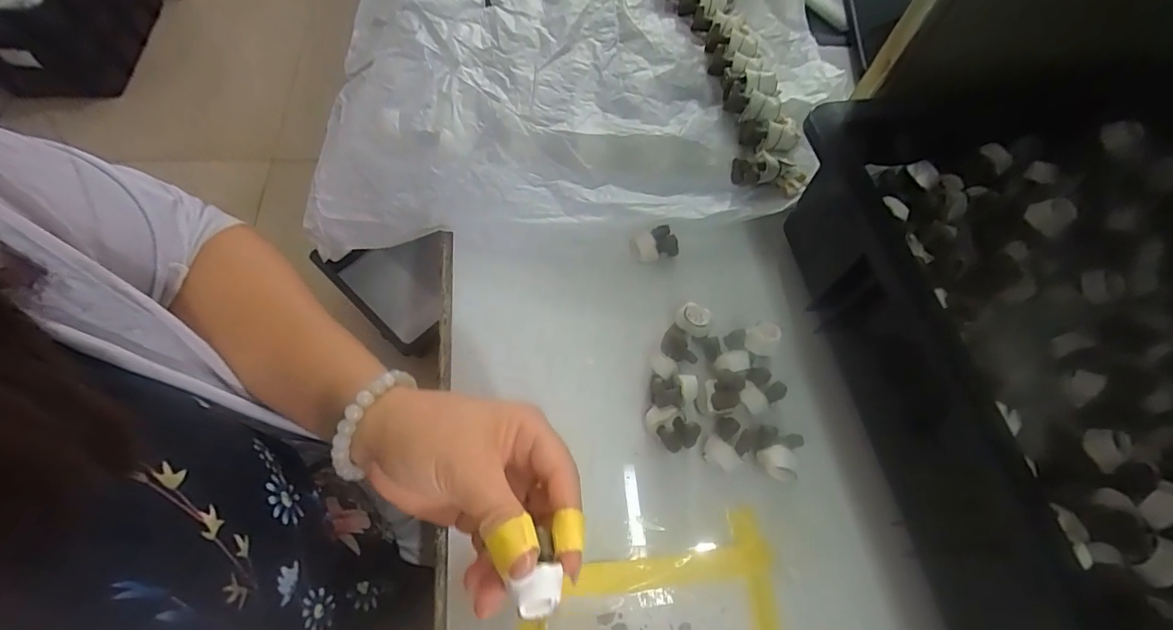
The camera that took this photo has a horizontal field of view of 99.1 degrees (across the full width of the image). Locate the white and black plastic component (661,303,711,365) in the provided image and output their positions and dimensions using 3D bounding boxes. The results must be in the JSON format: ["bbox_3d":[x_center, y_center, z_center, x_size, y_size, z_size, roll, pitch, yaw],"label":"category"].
[{"bbox_3d":[0.062,0.013,0.311,0.023,0.016,0.039,23,65,8],"label":"white and black plastic component"}]

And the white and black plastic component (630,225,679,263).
[{"bbox_3d":[0.046,-0.049,0.343,0.031,0.011,0.019,-16,67,-11],"label":"white and black plastic component"}]

